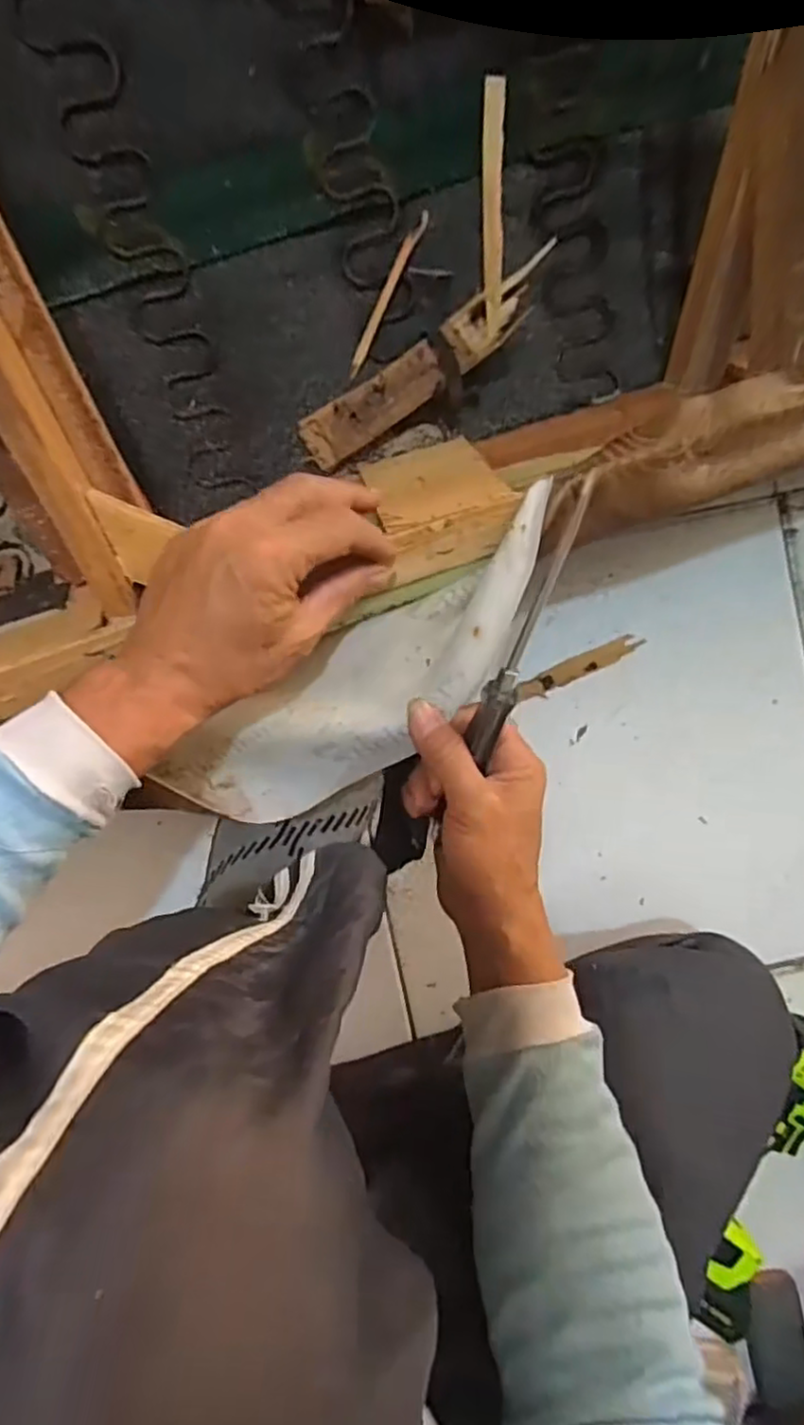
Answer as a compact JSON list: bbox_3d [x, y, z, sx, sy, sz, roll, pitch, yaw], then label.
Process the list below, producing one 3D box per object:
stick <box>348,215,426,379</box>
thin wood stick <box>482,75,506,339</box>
[{"bbox_3d":[-0.011,-0.283,0.458,0.008,0.005,0.106,28,106,-1],"label":"stick"},{"bbox_3d":[0.059,-0.321,0.432,0.014,0.008,0.134,-3,113,0],"label":"thin wood stick"}]

